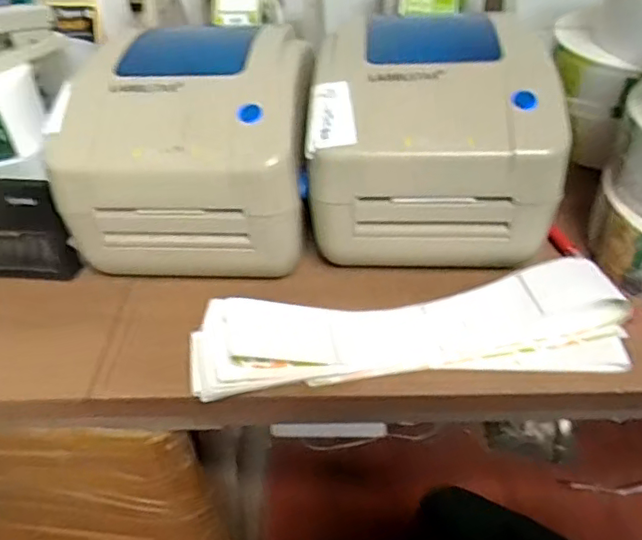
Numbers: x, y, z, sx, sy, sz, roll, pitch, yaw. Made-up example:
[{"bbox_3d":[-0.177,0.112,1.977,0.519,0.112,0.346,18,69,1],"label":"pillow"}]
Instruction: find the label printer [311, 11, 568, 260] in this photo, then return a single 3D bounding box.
[{"bbox_3d":[0.089,-0.113,0.505,0.198,0.135,0.180,-3,43,0],"label":"label printer"}]

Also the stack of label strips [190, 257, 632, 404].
[{"bbox_3d":[0.070,0.044,0.460,0.334,0.052,0.090,-5,43,-2],"label":"stack of label strips"}]

